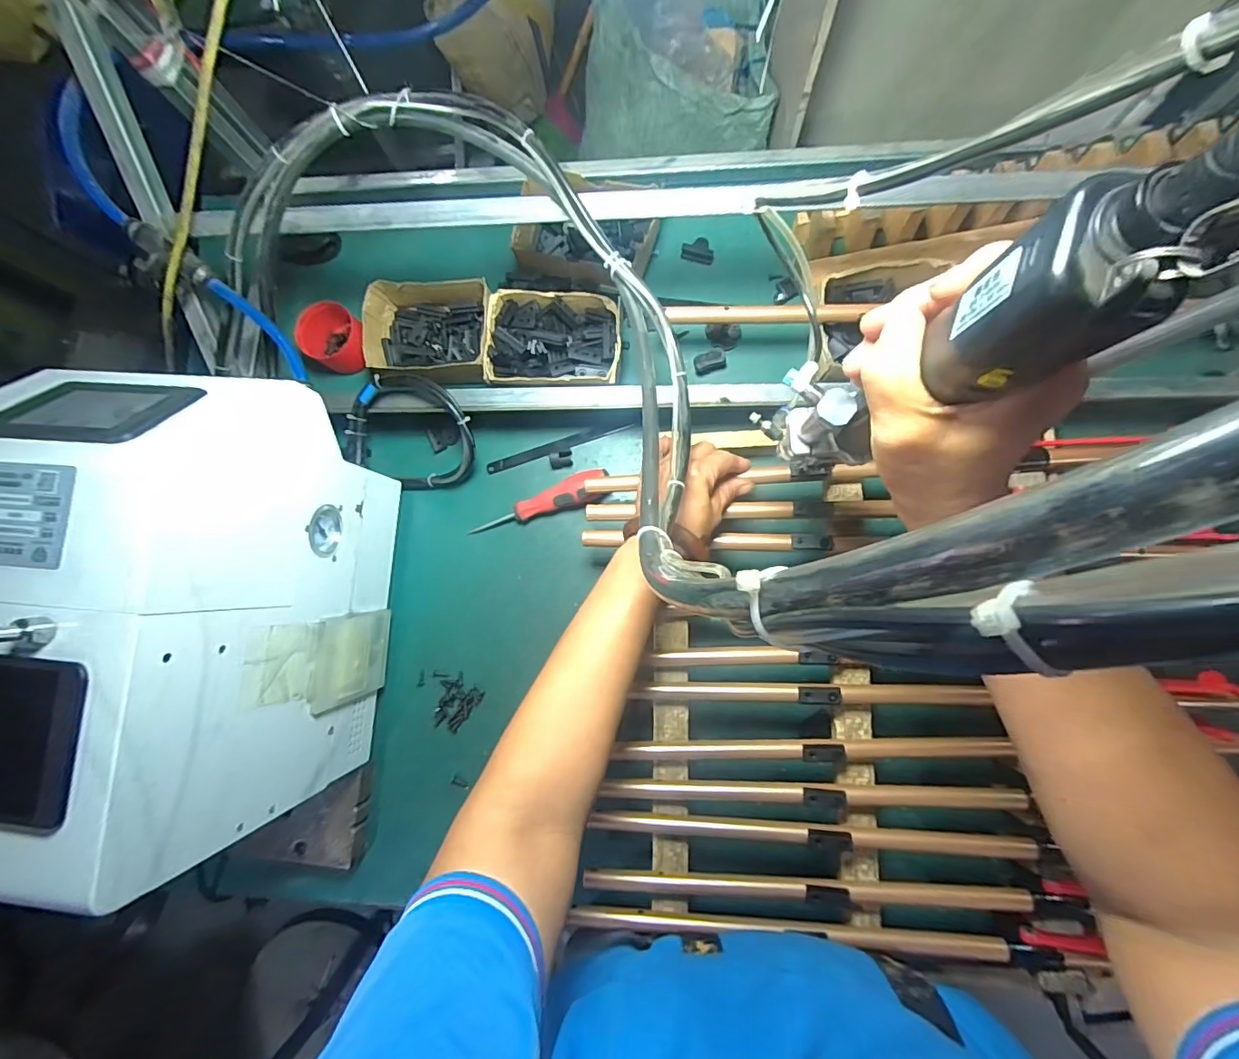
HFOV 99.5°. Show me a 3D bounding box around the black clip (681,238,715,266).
[{"bbox_3d":[0.087,-0.308,0.579,0.035,0.006,0.026,11,85,6],"label":"black clip"}]

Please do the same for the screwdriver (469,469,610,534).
[{"bbox_3d":[-0.085,-0.029,0.560,0.153,0.028,0.031,-17,83,3],"label":"screwdriver"}]

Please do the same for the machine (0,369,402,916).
[{"bbox_3d":[-0.364,0.066,0.445,0.219,0.302,0.327,2,84,5],"label":"machine"}]

